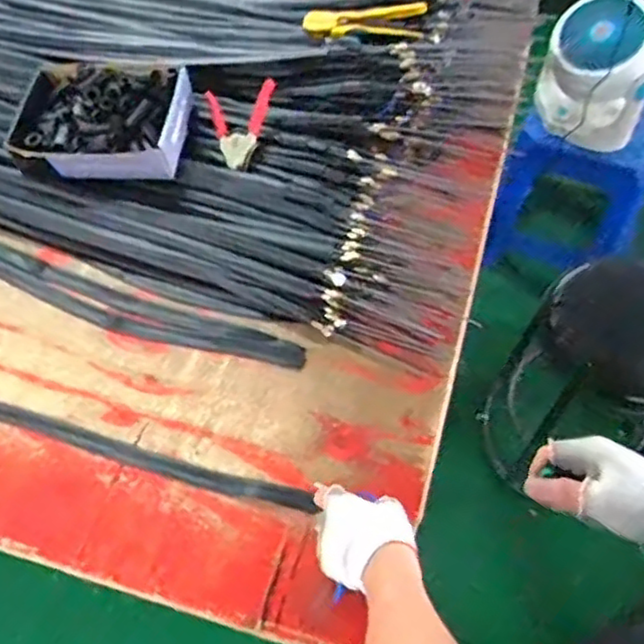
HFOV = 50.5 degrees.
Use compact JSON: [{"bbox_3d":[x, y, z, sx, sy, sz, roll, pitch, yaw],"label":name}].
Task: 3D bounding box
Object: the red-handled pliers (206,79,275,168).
[{"bbox_3d":[-0.134,-0.313,1.079,0.109,0.039,0.145,0,62,3],"label":"red-handled pliers"}]

